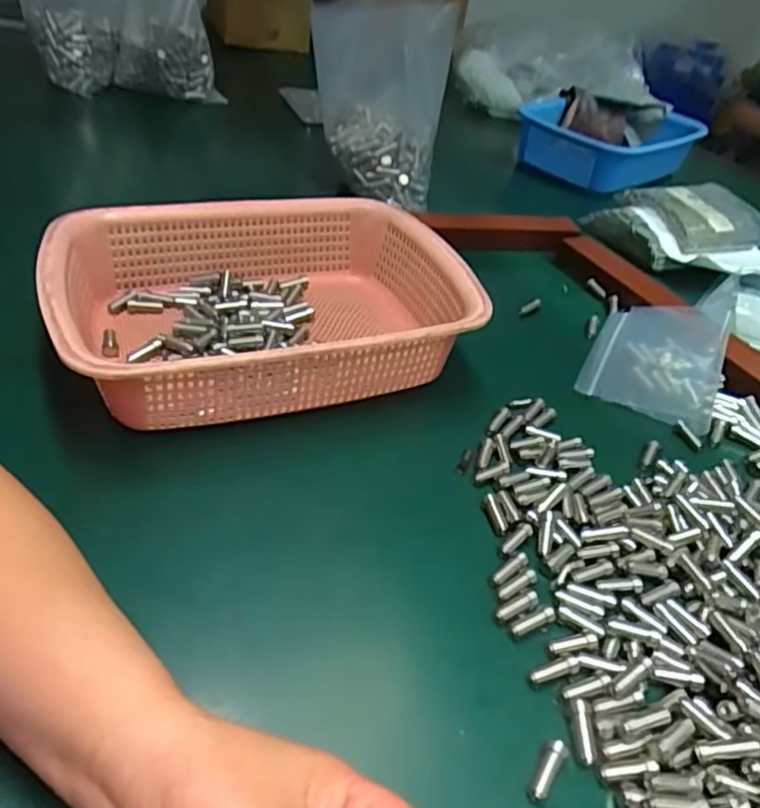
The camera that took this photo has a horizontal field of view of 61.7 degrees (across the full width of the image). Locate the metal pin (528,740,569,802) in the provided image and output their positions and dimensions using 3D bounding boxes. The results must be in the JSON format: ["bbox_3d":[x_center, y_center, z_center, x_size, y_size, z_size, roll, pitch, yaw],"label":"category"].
[{"bbox_3d":[0.076,0.165,0.287,0.009,0.009,0.027,31,44,23],"label":"metal pin"}]

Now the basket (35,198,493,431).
[{"bbox_3d":[-0.087,-0.085,0.514,0.311,0.084,0.253,-9,43,-22],"label":"basket"}]

